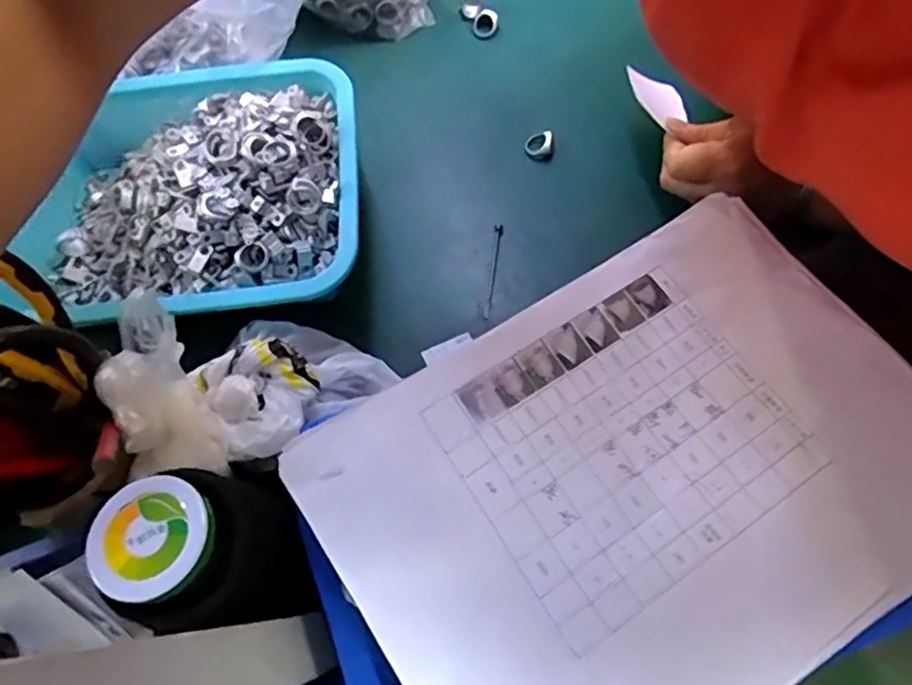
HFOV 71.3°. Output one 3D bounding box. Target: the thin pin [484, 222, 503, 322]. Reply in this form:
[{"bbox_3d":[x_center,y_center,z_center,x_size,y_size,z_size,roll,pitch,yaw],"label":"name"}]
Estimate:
[{"bbox_3d":[0.028,-0.054,0.475,0.006,0.006,0.076,7,71,7],"label":"thin pin"}]

